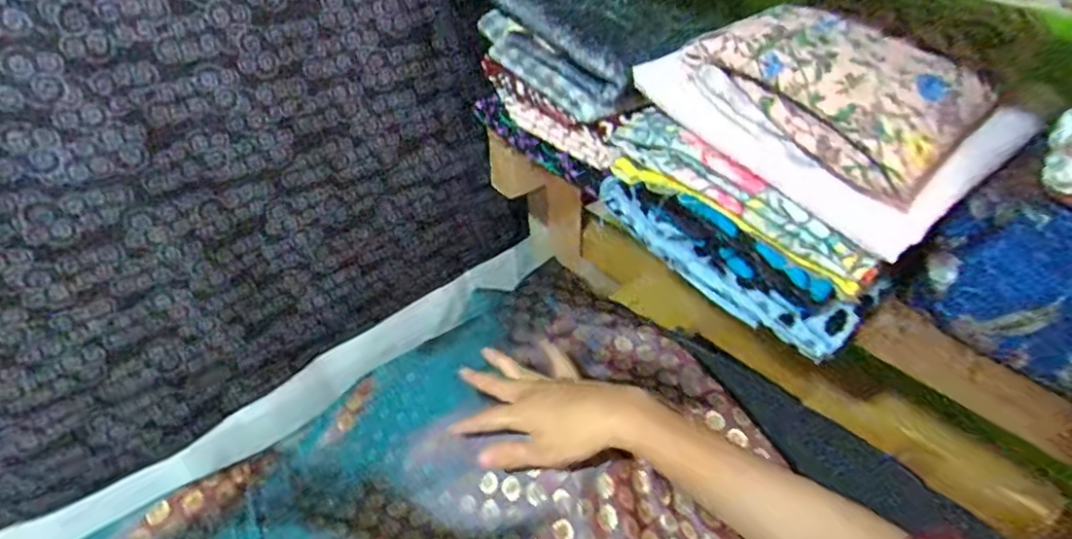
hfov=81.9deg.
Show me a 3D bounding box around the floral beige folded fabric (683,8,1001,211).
[{"bbox_3d":[0.192,-0.118,0.387,0.113,0.055,0.154,-28,47,-28],"label":"floral beige folded fabric"}]

